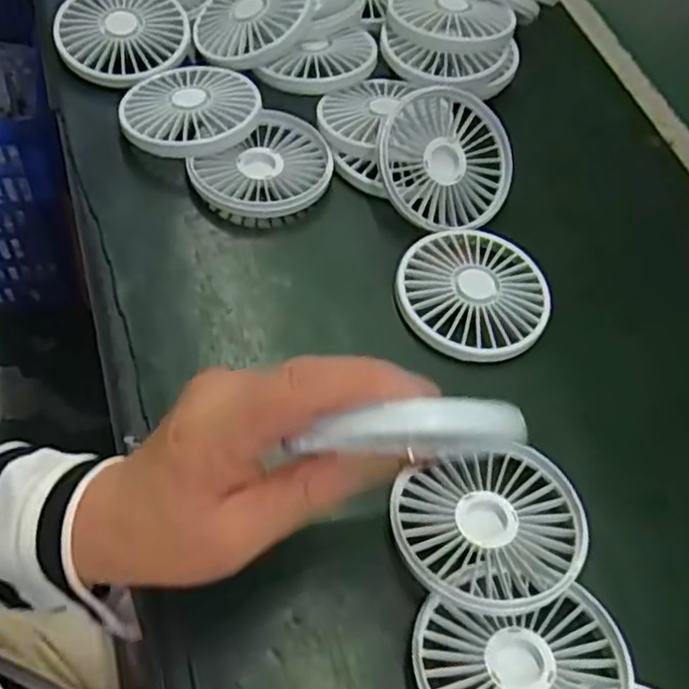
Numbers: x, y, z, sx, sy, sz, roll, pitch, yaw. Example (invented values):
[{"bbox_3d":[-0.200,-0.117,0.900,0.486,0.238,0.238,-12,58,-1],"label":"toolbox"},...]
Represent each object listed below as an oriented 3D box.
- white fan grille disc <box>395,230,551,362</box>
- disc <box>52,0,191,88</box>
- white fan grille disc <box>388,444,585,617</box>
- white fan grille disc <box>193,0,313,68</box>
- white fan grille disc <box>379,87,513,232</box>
[{"bbox_3d":[0.073,-0.030,0.415,0.090,0.009,0.084,2,58,-3],"label":"white fan grille disc"},{"bbox_3d":[-0.148,-0.212,0.485,0.079,0.017,0.090,20,64,-6],"label":"disc"},{"bbox_3d":[0.069,0.084,0.332,0.088,0.016,0.074,-9,59,-10],"label":"white fan grille disc"},{"bbox_3d":[-0.063,-0.227,0.498,0.083,0.012,0.087,-10,63,13],"label":"white fan grille disc"},{"bbox_3d":[0.068,-0.117,0.453,0.087,0.013,0.086,2,84,-18],"label":"white fan grille disc"}]

